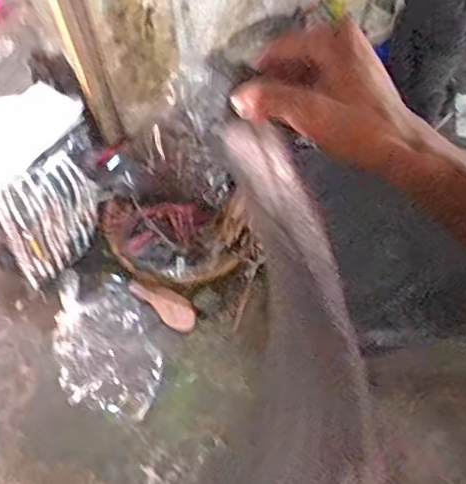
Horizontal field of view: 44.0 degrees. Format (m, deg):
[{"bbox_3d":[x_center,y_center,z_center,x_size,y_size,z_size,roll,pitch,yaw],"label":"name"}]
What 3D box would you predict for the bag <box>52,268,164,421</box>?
[{"bbox_3d":[-0.364,0.273,1.606,0.267,0.038,0.472,-22,61,-11],"label":"bag"}]

